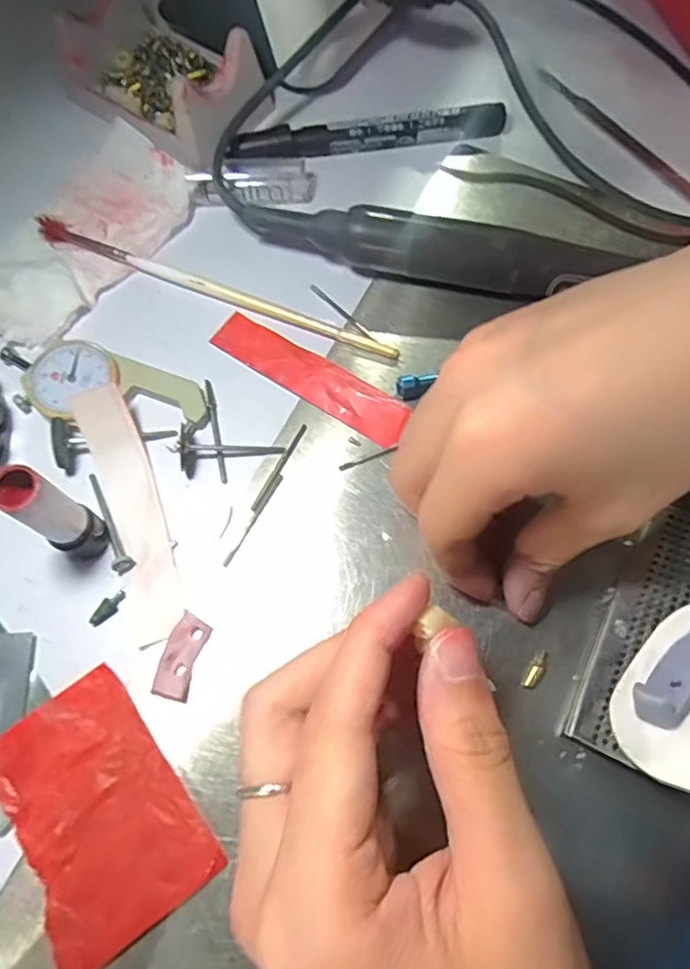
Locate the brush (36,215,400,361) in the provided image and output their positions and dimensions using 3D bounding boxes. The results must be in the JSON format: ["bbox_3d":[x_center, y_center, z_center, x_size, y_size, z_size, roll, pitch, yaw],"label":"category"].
[{"bbox_3d":[-0.063,-0.093,0.290,0.185,0.006,0.009,22,71,8],"label":"brush"}]

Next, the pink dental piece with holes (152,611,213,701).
[{"bbox_3d":[-0.061,0.064,0.231,0.013,0.005,0.030,16,70,6],"label":"pink dental piece with holes"}]

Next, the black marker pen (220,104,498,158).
[{"bbox_3d":[0.012,-0.181,0.319,0.141,0.013,0.016,-9,70,-3],"label":"black marker pen"}]

